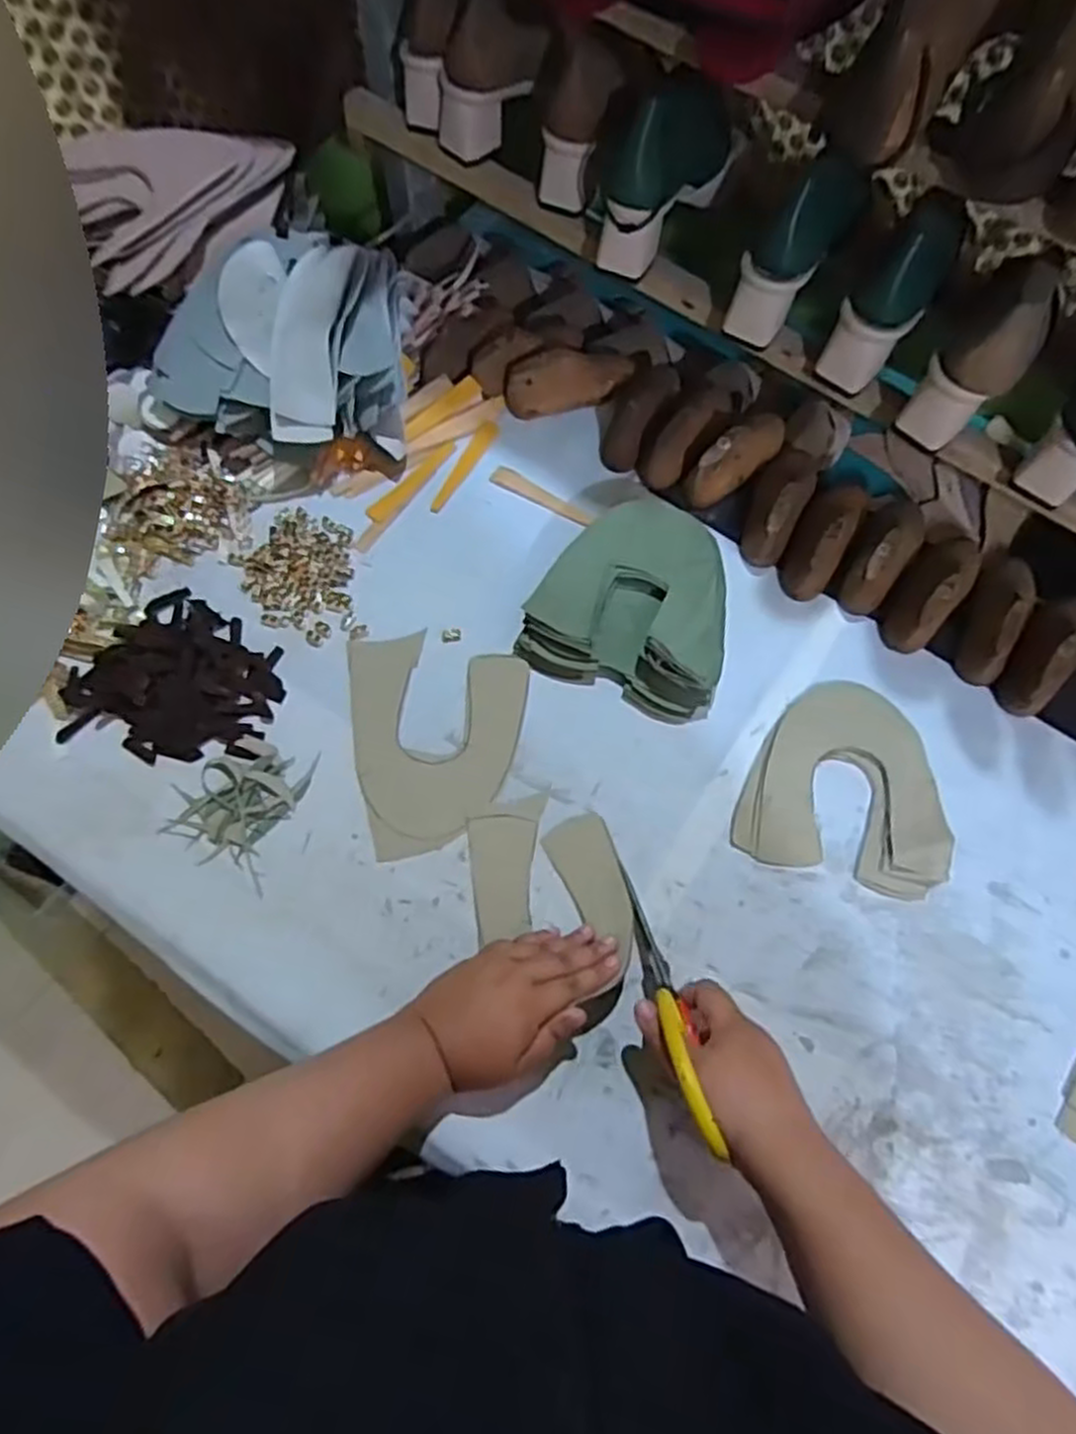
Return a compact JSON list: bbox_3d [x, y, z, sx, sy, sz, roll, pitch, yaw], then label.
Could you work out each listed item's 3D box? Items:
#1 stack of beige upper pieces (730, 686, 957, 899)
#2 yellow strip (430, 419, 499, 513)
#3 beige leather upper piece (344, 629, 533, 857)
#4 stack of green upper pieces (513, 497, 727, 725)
[{"bbox_3d":[0.261,0.051,0.649,0.166,0.009,0.170,14,69,5],"label":"stack of beige upper pieces"},{"bbox_3d":[-0.074,-0.249,0.768,0.022,0.004,0.118,26,70,9],"label":"yellow strip"},{"bbox_3d":[-0.079,0.014,0.657,0.148,0.004,0.193,-8,68,-4],"label":"beige leather upper piece"},{"bbox_3d":[0.092,-0.106,0.688,0.168,0.045,0.183,21,69,7],"label":"stack of green upper pieces"}]

